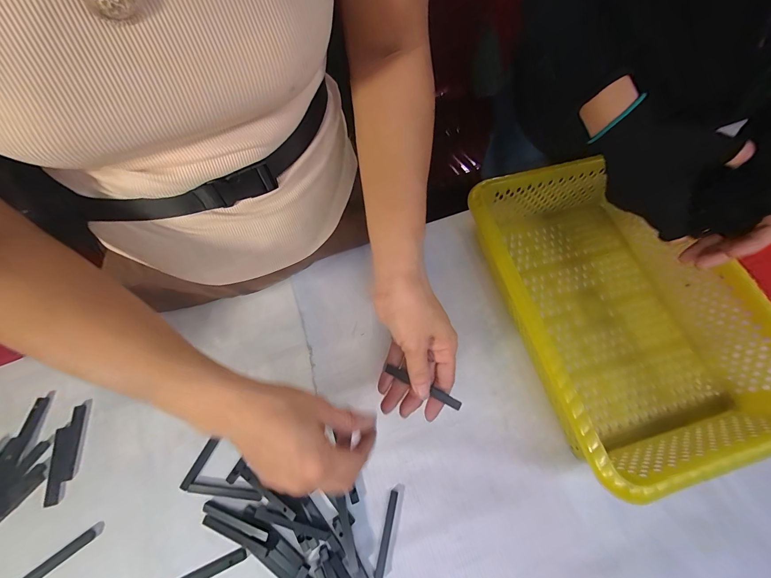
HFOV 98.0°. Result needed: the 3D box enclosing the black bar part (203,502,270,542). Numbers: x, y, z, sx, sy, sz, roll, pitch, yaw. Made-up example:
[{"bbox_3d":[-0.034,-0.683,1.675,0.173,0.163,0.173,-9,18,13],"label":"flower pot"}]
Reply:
[{"bbox_3d":[-0.151,0.234,0.337,0.075,0.009,0.010,19,68,8],"label":"black bar part"}]

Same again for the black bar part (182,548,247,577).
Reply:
[{"bbox_3d":[-0.174,0.274,0.323,0.075,0.004,0.011,-22,68,-9],"label":"black bar part"}]

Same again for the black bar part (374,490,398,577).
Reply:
[{"bbox_3d":[0.002,0.248,0.338,0.008,0.008,0.076,12,67,5],"label":"black bar part"}]

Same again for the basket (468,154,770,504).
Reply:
[{"bbox_3d":[0.258,0.013,0.389,0.243,0.090,0.338,-15,68,-6],"label":"basket"}]

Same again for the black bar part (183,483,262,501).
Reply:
[{"bbox_3d":[-0.169,0.213,0.353,0.077,0.006,0.009,7,67,3],"label":"black bar part"}]

